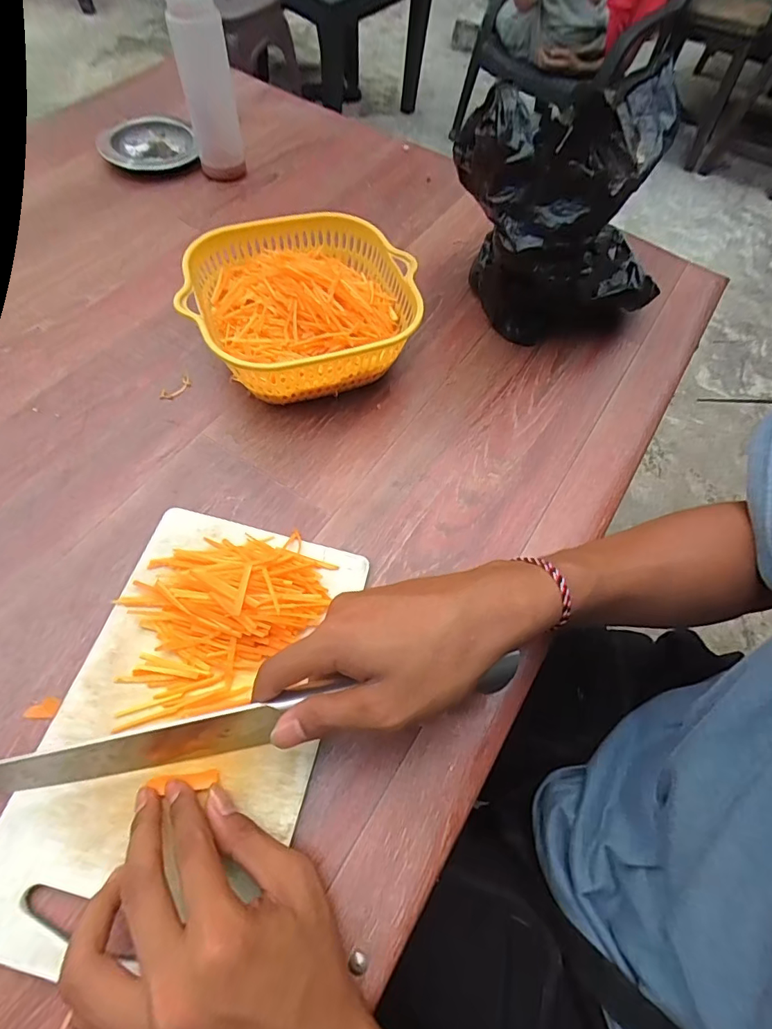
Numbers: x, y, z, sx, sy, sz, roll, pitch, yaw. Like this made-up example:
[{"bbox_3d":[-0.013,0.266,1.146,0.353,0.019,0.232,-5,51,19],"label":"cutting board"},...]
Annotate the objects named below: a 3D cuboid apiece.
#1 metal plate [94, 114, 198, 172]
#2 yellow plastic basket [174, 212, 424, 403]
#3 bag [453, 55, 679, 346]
[{"bbox_3d":[-0.285,-0.446,0.591,0.107,0.016,0.122,-21,64,-14],"label":"metal plate"},{"bbox_3d":[-0.067,-0.163,0.410,0.171,0.074,0.170,-14,63,-11],"label":"yellow plastic basket"},{"bbox_3d":[0.144,-0.250,0.415,0.169,0.174,0.144,-22,64,-15],"label":"bag"}]

